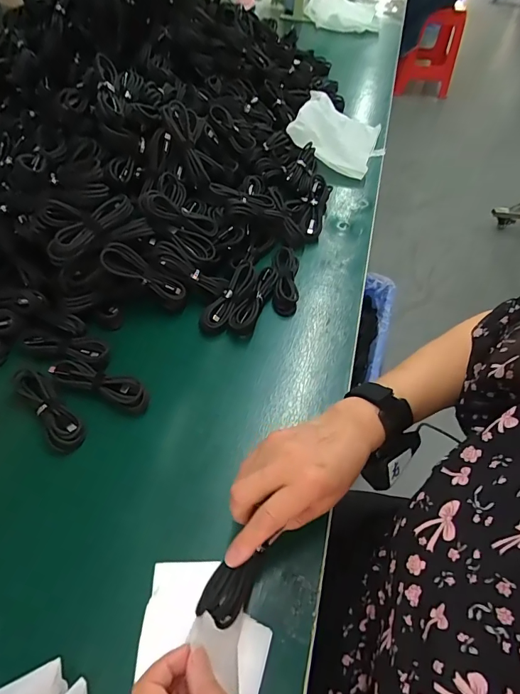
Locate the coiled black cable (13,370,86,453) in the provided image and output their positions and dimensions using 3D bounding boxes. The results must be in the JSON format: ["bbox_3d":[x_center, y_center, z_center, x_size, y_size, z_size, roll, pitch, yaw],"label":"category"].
[{"bbox_3d":[-0.230,0.067,0.438,0.033,0.021,0.110,-37,63,-27],"label":"coiled black cable"}]

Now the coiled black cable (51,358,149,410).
[{"bbox_3d":[-0.182,0.040,0.460,0.118,0.016,0.031,18,54,11],"label":"coiled black cable"}]

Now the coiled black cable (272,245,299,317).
[{"bbox_3d":[0.037,-0.098,0.577,0.036,0.028,0.121,5,53,1],"label":"coiled black cable"}]

